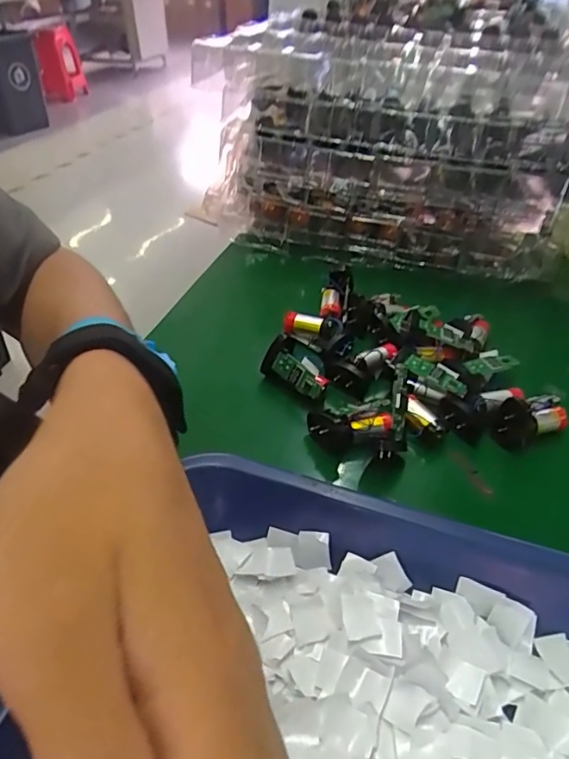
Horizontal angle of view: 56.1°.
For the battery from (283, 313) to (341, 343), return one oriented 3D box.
[{"bbox_3d":[0.020,-0.040,0.394,0.045,0.012,0.013,11,41,14],"label":"battery"}]

